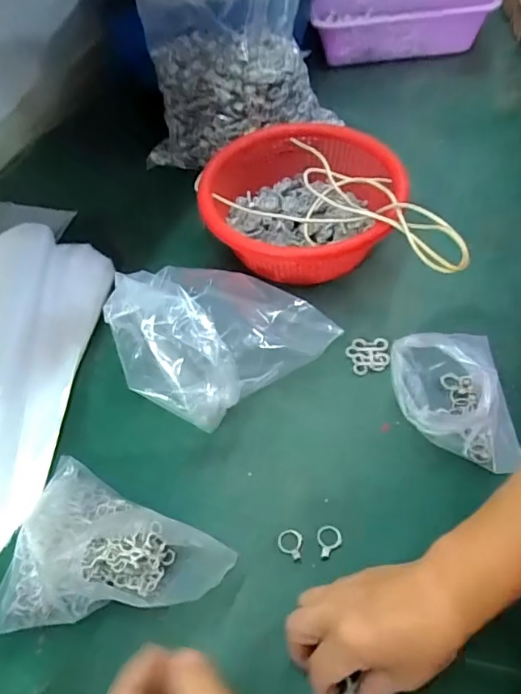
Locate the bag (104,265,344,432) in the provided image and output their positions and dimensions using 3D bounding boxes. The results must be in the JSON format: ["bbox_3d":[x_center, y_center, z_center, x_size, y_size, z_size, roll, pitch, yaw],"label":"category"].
[{"bbox_3d":[-0.042,-0.020,0.492,0.187,0.116,0.146,-33,60,-18],"label":"bag"}]

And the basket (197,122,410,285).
[{"bbox_3d":[0.049,-0.165,0.592,0.217,0.095,0.207,-2,55,2],"label":"basket"}]

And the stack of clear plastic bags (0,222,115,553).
[{"bbox_3d":[-0.260,0.030,0.518,0.135,0.053,0.373,2,55,5],"label":"stack of clear plastic bags"}]

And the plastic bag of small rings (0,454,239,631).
[{"bbox_3d":[-0.115,0.165,0.408,0.179,0.050,0.129,9,56,9],"label":"plastic bag of small rings"}]

